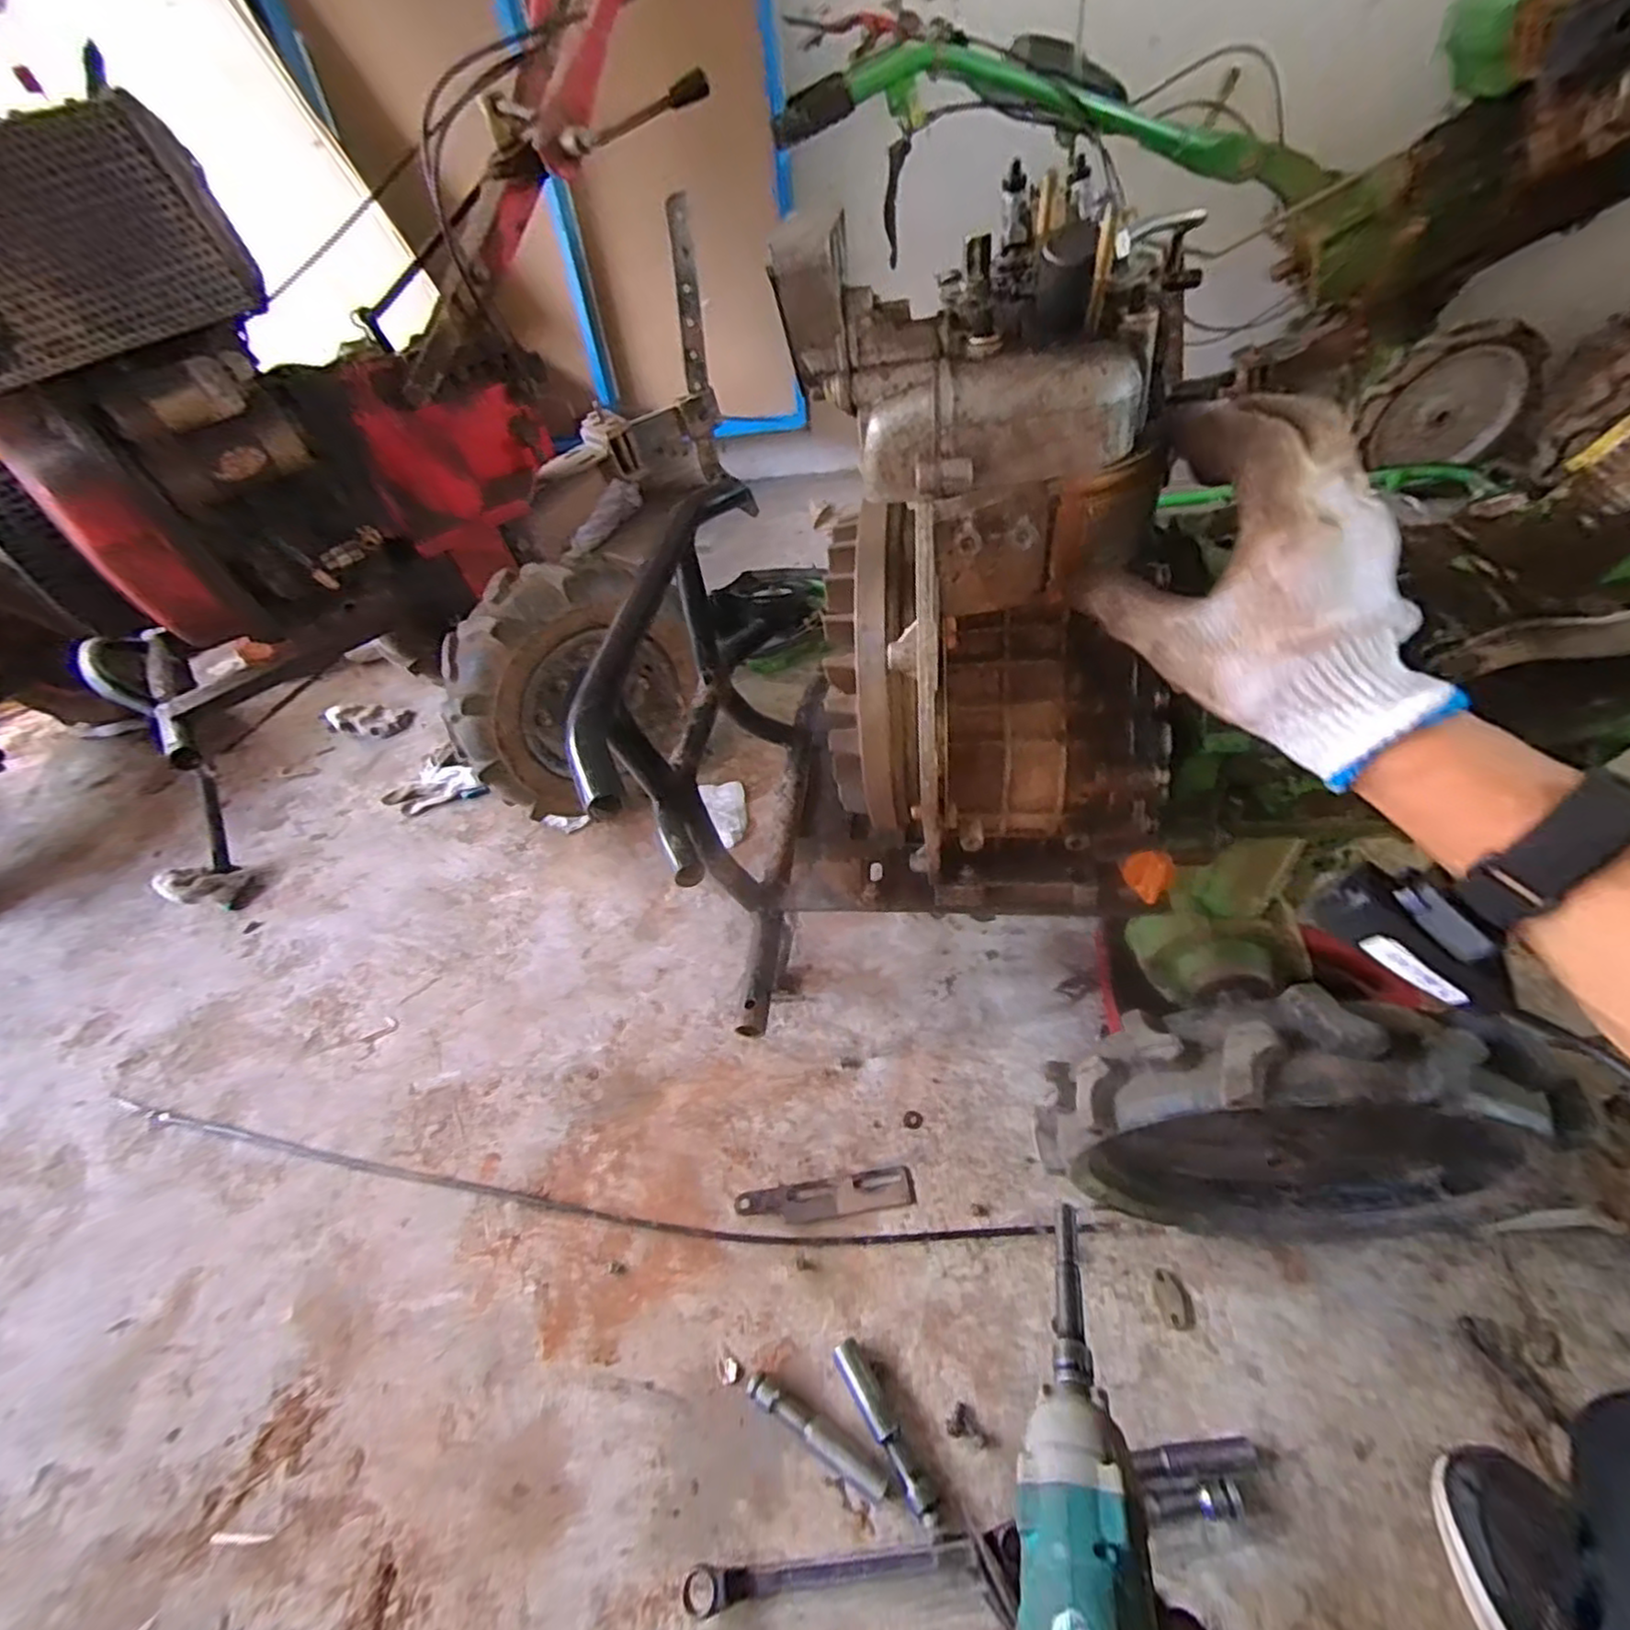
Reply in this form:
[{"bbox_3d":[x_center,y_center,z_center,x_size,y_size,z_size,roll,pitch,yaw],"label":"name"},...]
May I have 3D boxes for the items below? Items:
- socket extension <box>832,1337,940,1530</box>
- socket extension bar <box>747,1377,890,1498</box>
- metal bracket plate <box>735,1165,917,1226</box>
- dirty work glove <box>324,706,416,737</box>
[{"bbox_3d":[0.057,0.505,0.568,0.022,0.027,0.127,-28,55,-16],"label":"socket extension"},{"bbox_3d":[0.000,0.513,0.571,0.128,0.018,0.021,23,58,21],"label":"socket extension bar"},{"bbox_3d":[0.011,0.377,0.678,0.172,0.004,0.036,-9,53,-2],"label":"metal bracket plate"},{"bbox_3d":[-0.721,-0.150,1.105,0.129,0.028,0.060,-2,53,3],"label":"dirty work glove"}]

